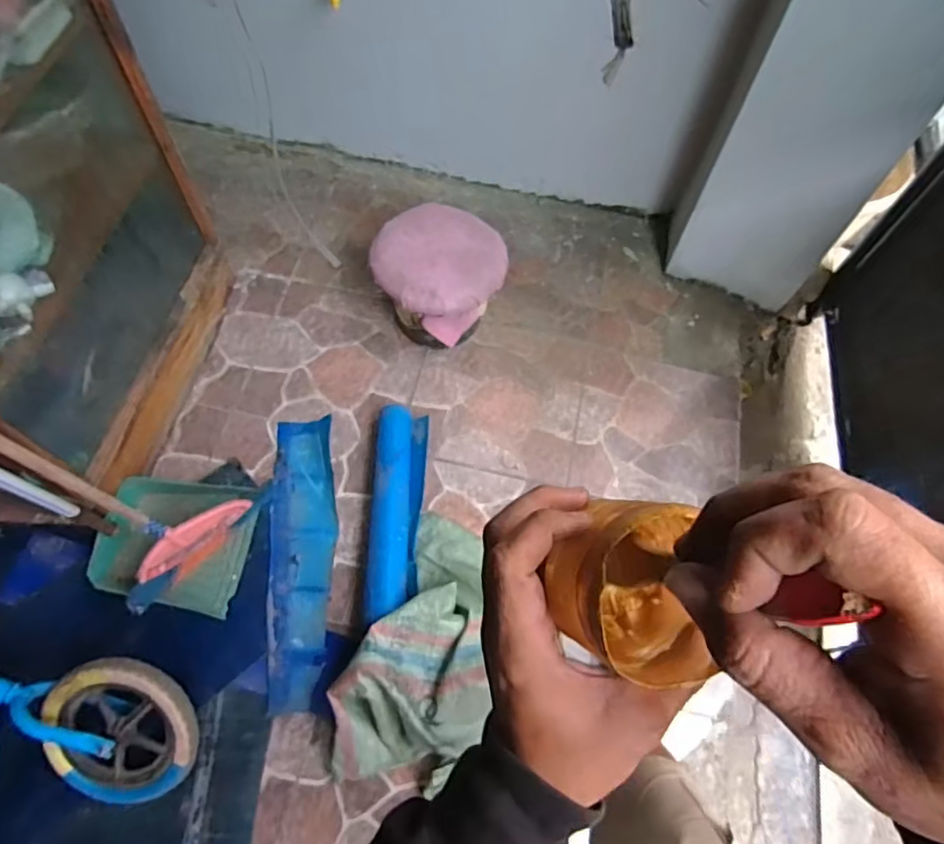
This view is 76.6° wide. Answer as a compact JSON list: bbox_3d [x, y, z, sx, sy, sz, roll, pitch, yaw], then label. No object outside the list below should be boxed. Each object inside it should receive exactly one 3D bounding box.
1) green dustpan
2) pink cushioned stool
[{"bbox_3d":[-0.617,0.244,1.251,0.276,0.091,0.267,8,65,3],"label":"green dustpan"},{"bbox_3d":[-0.073,-0.330,1.470,0.297,0.293,0.286,0,65,0],"label":"pink cushioned stool"}]

